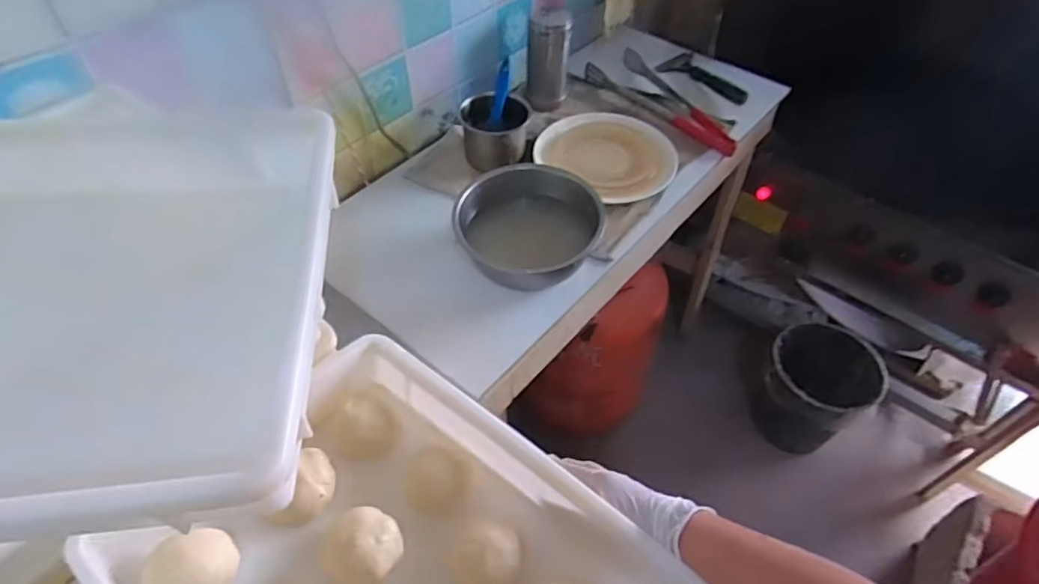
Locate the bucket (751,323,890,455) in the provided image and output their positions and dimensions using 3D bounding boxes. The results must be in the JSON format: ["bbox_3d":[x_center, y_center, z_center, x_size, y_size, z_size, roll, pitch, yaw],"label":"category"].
[{"bbox_3d":[0.731,0.222,1.482,0.236,0.275,0.259,0,50,0],"label":"bucket"}]

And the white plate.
[{"bbox_3d":[0.156,-0.236,1.013,0.220,0.021,0.220,0,50,0],"label":"white plate"}]

